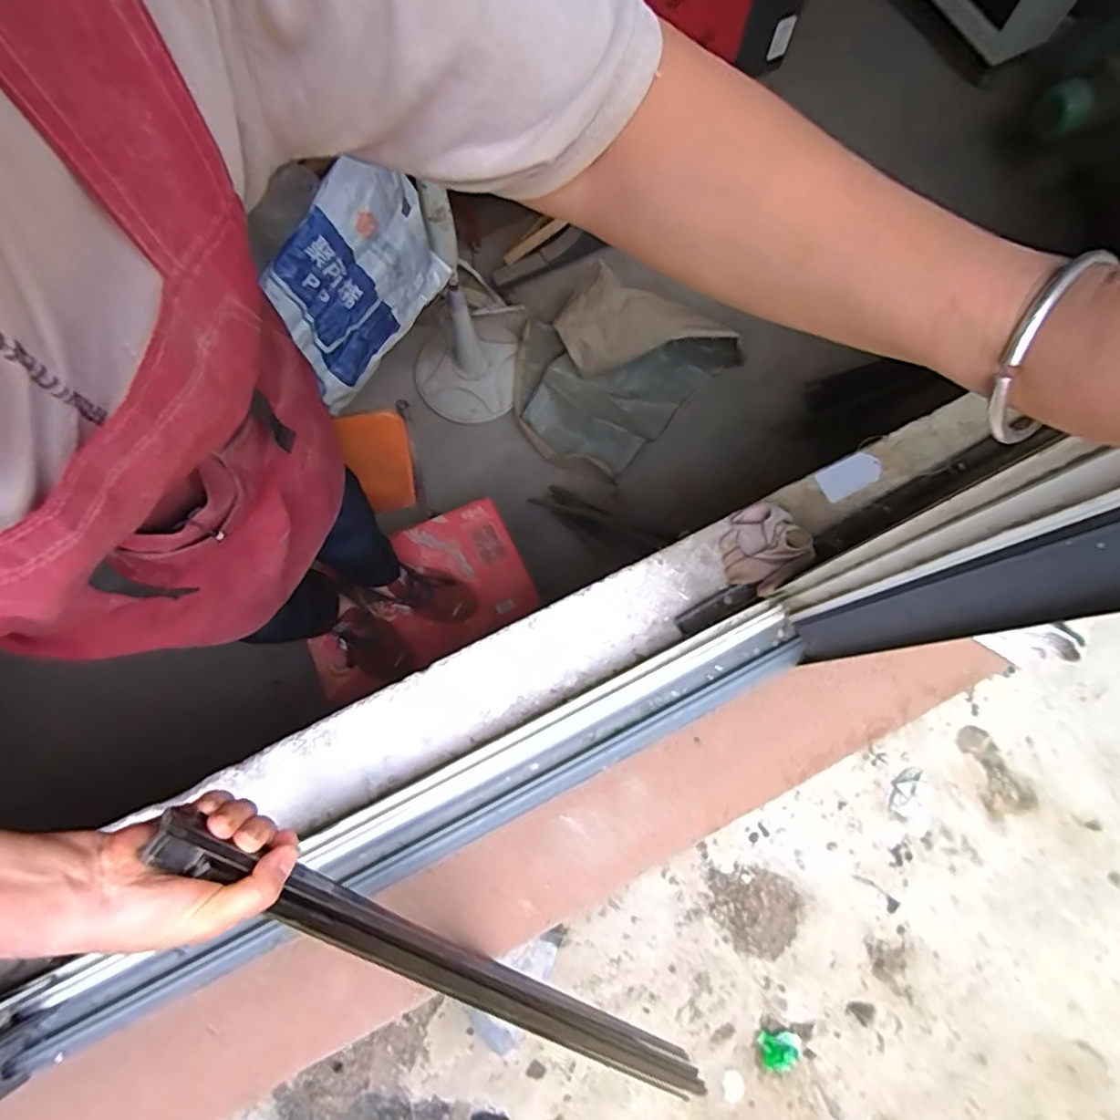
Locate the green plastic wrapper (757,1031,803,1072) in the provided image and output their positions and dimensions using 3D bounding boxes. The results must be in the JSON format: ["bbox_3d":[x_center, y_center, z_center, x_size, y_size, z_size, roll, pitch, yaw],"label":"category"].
[{"bbox_3d":[0.478,1.062,1.262,0.091,0.046,0.073,-4,76,-1],"label":"green plastic wrapper"}]

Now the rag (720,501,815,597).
[{"bbox_3d":[0.215,-0.014,0.624,0.079,0.045,0.084,-33,78,-8],"label":"rag"}]

